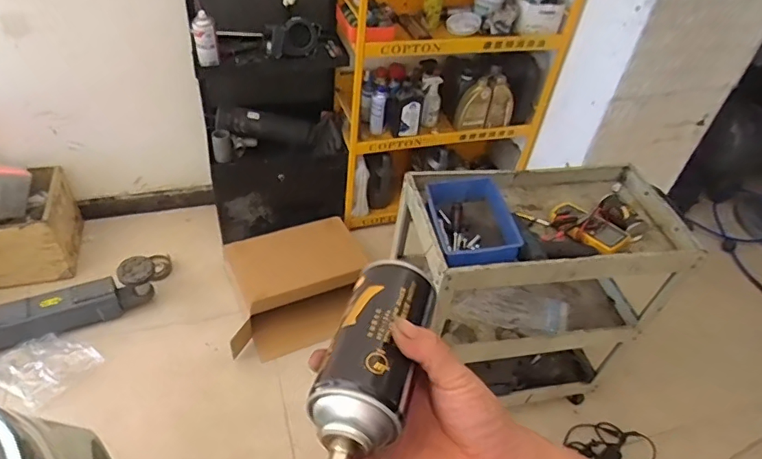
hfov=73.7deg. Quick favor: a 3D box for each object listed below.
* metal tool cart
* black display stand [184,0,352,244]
[{"bbox_3d":[0.392,0.181,1.456,0.678,0.679,0.350,-6,45,-13],"label":"metal tool cart"},{"bbox_3d":[-0.369,-0.611,1.711,0.508,1.389,0.267,-12,46,-19],"label":"black display stand"}]

